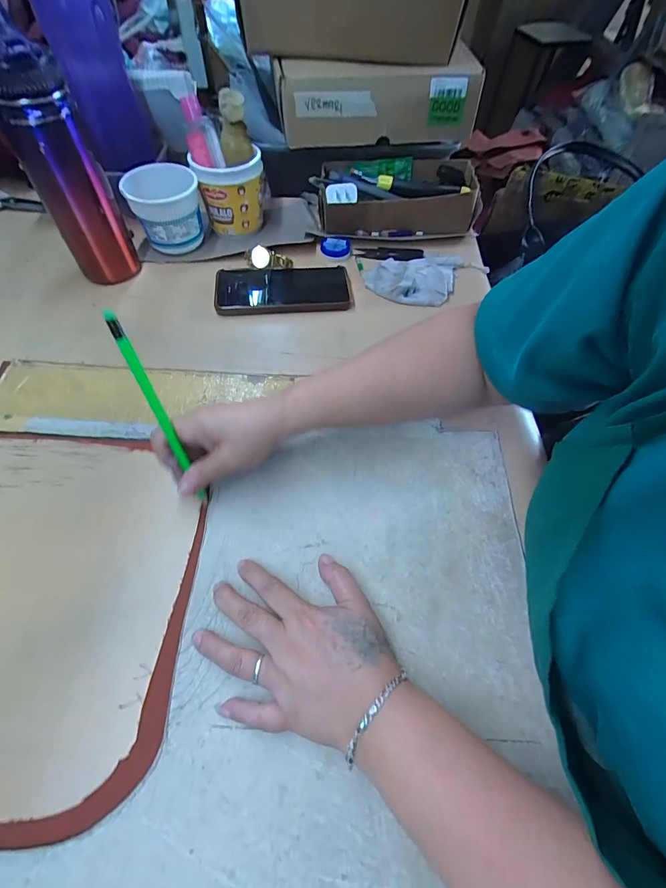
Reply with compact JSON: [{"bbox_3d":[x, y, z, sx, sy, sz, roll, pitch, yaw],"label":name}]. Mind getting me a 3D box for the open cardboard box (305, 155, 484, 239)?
[{"bbox_3d":[0.093,-0.360,0.561,0.224,0.069,0.096,-2,58,-3],"label":"open cardboard box"}]

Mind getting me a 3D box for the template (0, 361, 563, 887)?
[{"bbox_3d":[-0.098,0.128,0.292,0.494,0.008,0.449,6,58,2],"label":"template"}]

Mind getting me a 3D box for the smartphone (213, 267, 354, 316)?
[{"bbox_3d":[-0.065,-0.204,0.493,0.170,0.016,0.089,-4,58,-4],"label":"smartphone"}]

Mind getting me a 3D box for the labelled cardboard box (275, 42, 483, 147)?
[{"bbox_3d":[0.064,-0.472,0.522,0.269,0.075,0.101,-10,59,-8],"label":"labelled cardboard box"}]

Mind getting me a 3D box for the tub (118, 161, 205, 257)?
[{"bbox_3d":[-0.220,-0.311,0.511,0.091,0.086,0.075,-14,60,-11],"label":"tub"}]

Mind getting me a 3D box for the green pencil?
[{"bbox_3d":[-0.128,-0.019,0.287,0.008,0.162,0.006,-25,34,-16],"label":"green pencil"}]

